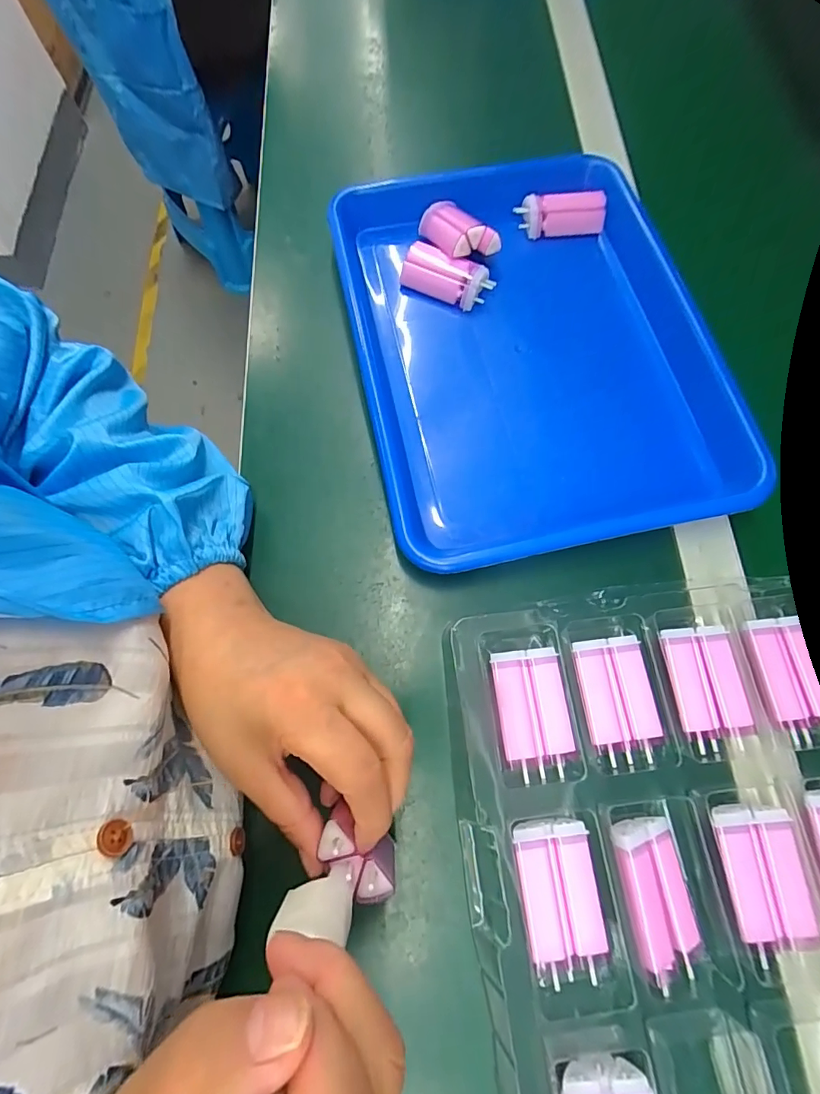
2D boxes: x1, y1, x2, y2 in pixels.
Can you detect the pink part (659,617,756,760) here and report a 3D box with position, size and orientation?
[{"bbox_3d":[0.175,0.082,0.270,0.041,0.006,0.070,-6,72,-2],"label":"pink part"}]

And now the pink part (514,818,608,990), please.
[{"bbox_3d":[0.077,0.179,0.241,0.039,0.017,0.069,-6,72,-2],"label":"pink part"}]

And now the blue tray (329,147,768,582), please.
[{"bbox_3d":[0.094,-0.156,0.347,0.251,0.035,0.328,-11,72,-4],"label":"blue tray"}]

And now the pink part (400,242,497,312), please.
[{"bbox_3d":[0.030,-0.214,0.367,0.068,0.024,0.031,24,73,8],"label":"pink part"}]

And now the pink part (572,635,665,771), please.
[{"bbox_3d":[0.120,0.088,0.267,0.040,0.005,0.068,-6,72,-2],"label":"pink part"}]

